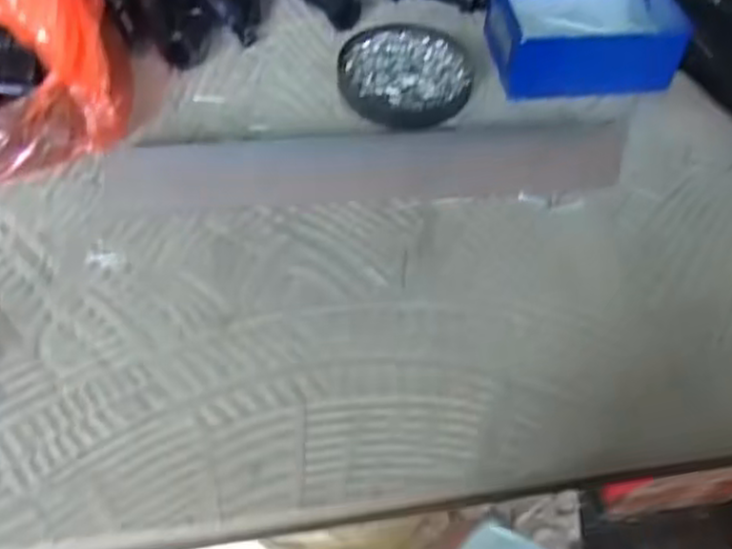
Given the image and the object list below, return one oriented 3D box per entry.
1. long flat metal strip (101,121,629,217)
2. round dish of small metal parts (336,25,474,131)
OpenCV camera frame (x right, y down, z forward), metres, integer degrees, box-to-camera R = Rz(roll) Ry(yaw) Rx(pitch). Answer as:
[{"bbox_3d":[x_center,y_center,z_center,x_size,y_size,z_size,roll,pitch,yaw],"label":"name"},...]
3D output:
[{"bbox_3d":[0.005,-0.063,0.431,0.299,0.006,0.058,-4,52,-5],"label":"long flat metal strip"},{"bbox_3d":[0.025,-0.131,0.482,0.083,0.010,0.091,1,54,-2],"label":"round dish of small metal parts"}]

